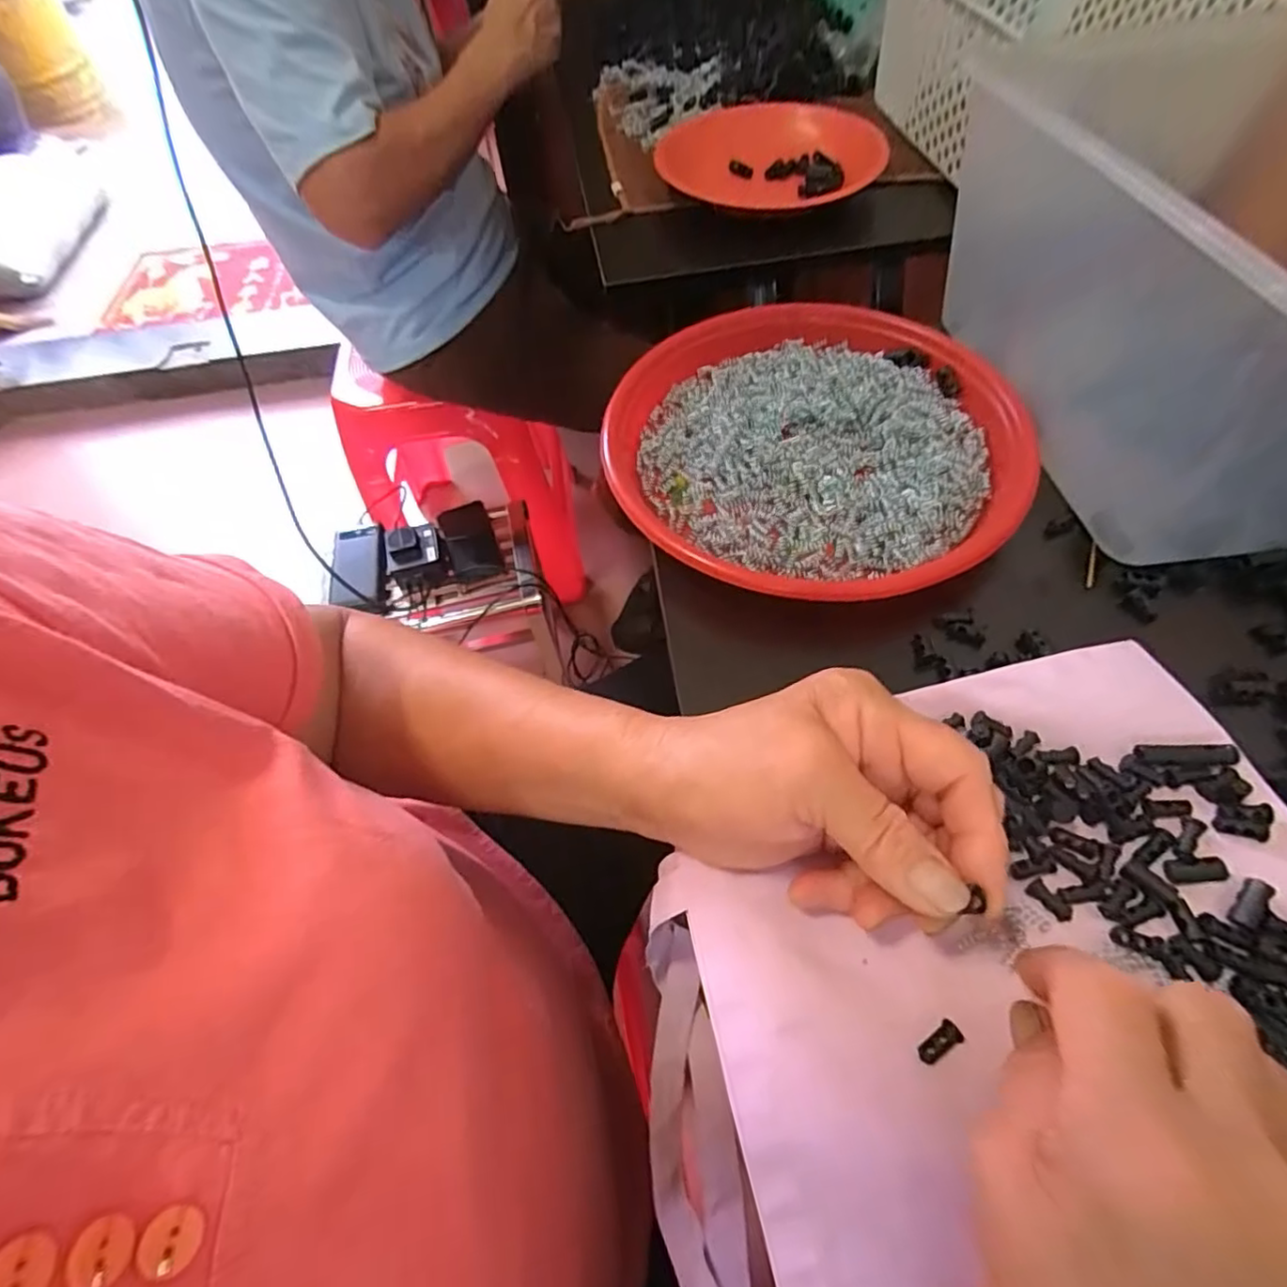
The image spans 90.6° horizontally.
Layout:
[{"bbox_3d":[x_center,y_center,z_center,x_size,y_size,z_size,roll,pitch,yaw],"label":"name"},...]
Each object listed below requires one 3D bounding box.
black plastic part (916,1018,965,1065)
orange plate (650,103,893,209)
[{"bbox_3d":[0.105,0.141,0.225,0.017,0.004,0.007,-28,60,-12],"label":"black plastic part"},{"bbox_3d":[0.116,-0.438,0.575,0.190,0.029,0.158,8,60,9],"label":"orange plate"}]

